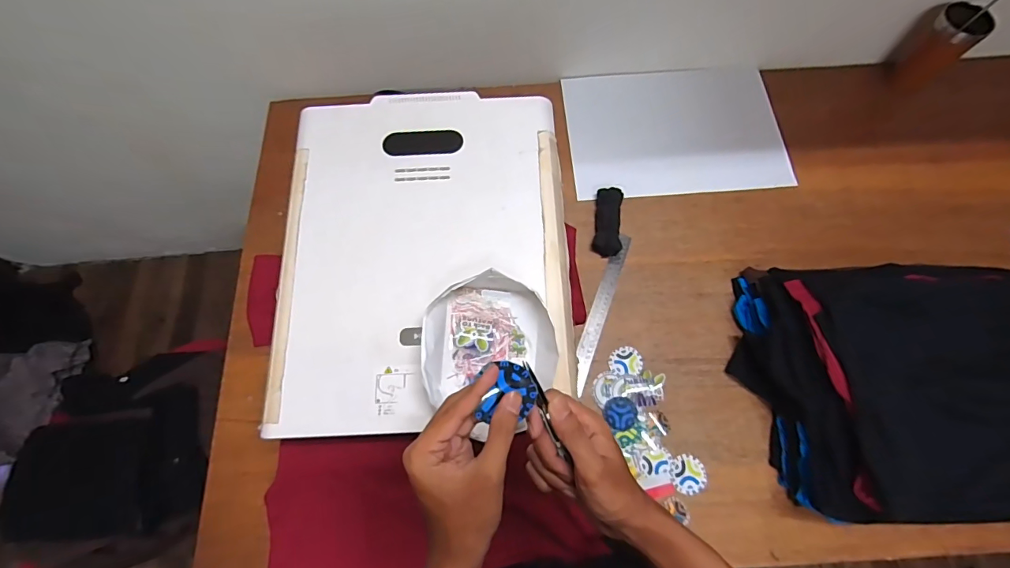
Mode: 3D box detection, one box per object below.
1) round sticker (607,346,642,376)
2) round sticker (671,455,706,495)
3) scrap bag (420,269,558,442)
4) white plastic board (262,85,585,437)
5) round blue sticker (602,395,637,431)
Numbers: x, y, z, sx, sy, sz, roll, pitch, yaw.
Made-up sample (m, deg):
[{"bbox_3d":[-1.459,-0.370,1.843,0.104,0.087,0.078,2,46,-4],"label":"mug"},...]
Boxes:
[{"bbox_3d":[0.199,0.127,0.730,0.052,0.004,0.049,0,71,0],"label":"round sticker"},{"bbox_3d":[0.279,0.290,0.673,0.052,0.004,0.054,0,71,0],"label":"round sticker"},{"bbox_3d":[-0.018,0.081,0.550,0.163,0.051,0.181,-17,73,-4],"label":"scrap bag"},{"bbox_3d":[-0.113,-0.058,0.628,0.396,0.017,0.499,-2,72,1],"label":"white plastic board"},{"bbox_3d":[0.184,0.206,0.701,0.052,0.005,0.049,0,71,0],"label":"round blue sticker"}]

